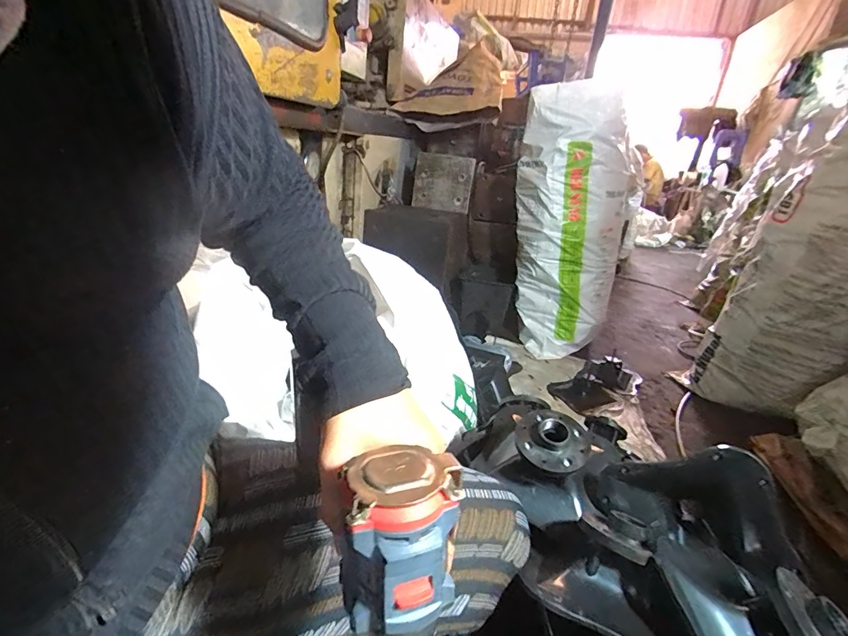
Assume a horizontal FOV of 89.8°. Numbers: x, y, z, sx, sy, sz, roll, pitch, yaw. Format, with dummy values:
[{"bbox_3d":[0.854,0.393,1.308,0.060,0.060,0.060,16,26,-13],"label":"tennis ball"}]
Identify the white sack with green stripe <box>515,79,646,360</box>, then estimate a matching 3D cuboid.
[{"bbox_3d":[0.516,-0.307,1.554,0.416,0.905,0.238,11,23,14],"label":"white sack with green stripe"}]

